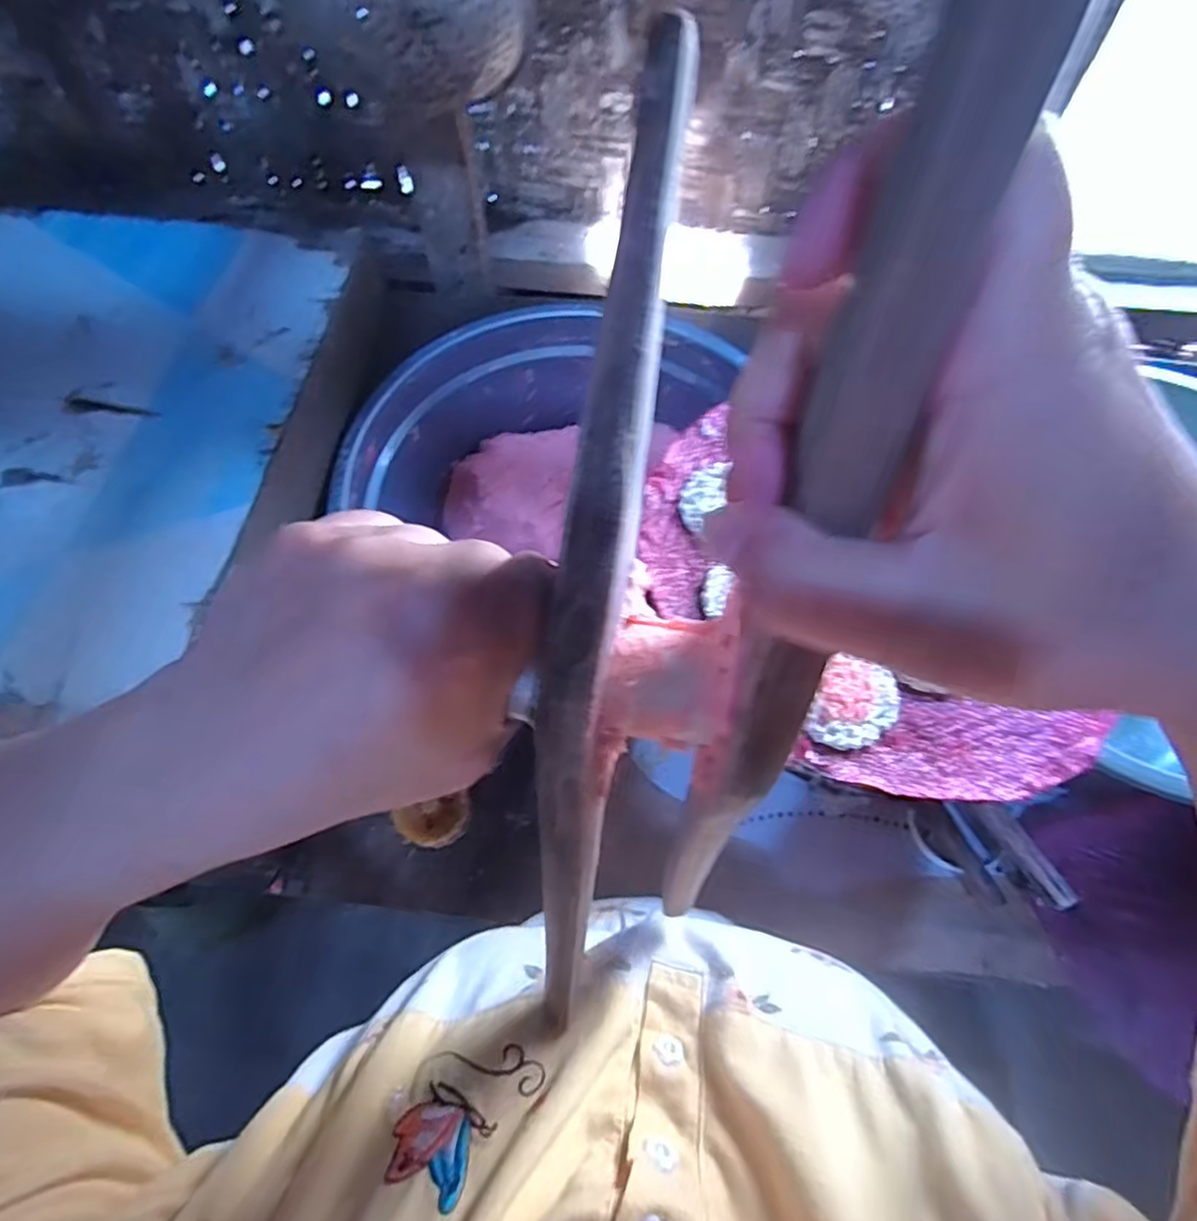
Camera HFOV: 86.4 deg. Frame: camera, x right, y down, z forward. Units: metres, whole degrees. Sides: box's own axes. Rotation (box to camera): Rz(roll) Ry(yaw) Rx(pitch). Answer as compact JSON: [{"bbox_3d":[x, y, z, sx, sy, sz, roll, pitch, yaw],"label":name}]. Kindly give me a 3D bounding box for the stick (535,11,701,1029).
[{"bbox_3d":[-0.004,0.015,0.169,0.019,0.270,0.022,9,22,3],"label":"stick"}]

